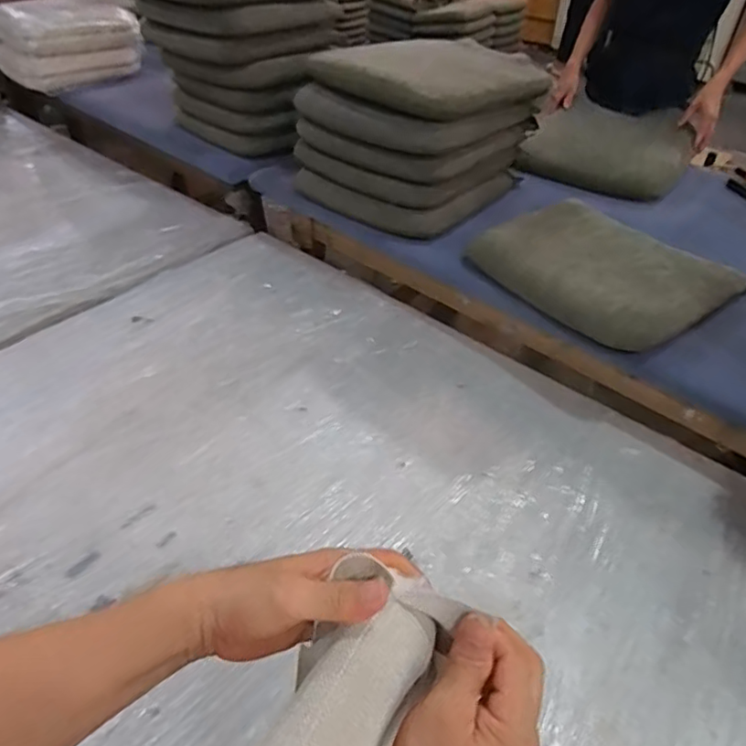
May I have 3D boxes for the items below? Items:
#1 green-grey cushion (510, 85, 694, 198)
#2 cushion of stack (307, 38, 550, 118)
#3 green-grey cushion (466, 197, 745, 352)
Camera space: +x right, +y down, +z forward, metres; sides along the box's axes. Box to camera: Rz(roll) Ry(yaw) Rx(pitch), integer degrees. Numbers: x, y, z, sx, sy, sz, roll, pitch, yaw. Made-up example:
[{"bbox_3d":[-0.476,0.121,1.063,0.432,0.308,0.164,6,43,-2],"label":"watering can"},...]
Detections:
[{"bbox_3d":[0.672,-0.632,1.610,0.394,0.098,0.505,21,45,19],"label":"green-grey cushion"},{"bbox_3d":[0.130,-0.684,1.286,0.421,0.067,0.400,32,50,28],"label":"cushion of stack"},{"bbox_3d":[0.465,-0.219,1.157,0.362,0.070,0.429,-28,51,-30],"label":"green-grey cushion"}]

